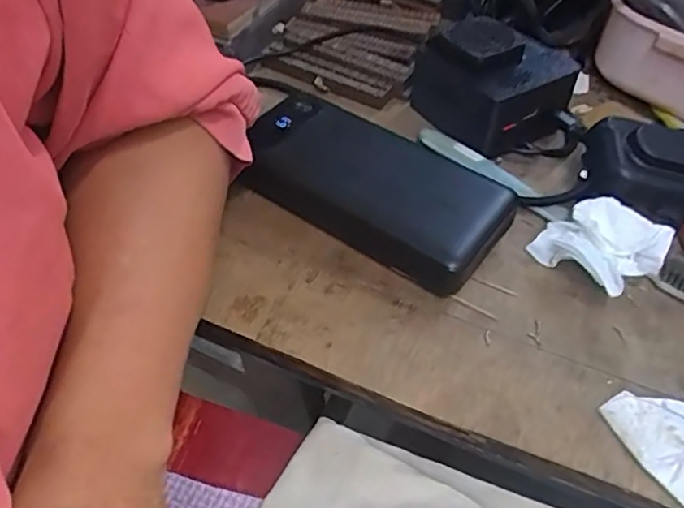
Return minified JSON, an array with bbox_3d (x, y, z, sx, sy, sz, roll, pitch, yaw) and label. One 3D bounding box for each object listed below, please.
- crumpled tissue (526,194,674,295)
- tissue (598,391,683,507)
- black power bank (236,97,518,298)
[{"bbox_3d":[0.135,-0.004,0.317,0.047,0.026,0.051,-27,55,-24],"label":"crumpled tissue"},{"bbox_3d":[0.140,0.078,0.259,0.041,0.013,0.052,-30,56,-26],"label":"tissue"},{"bbox_3d":[0.017,-0.041,0.339,0.150,0.028,0.071,29,54,22],"label":"black power bank"}]

